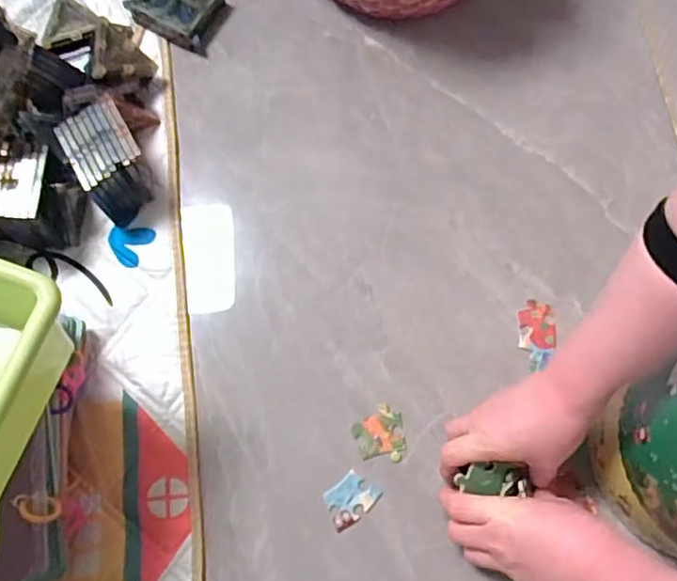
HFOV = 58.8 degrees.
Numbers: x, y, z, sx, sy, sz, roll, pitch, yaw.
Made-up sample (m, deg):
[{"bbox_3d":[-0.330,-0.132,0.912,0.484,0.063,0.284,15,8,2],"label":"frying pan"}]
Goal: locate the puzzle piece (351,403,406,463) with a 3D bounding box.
[{"bbox_3d":[0.036,0.128,0.536,0.044,0.004,0.048,-9,74,-3],"label":"puzzle piece"}]

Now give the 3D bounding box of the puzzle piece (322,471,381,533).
[{"bbox_3d":[0.009,0.181,0.520,0.047,0.004,0.034,-39,77,-11],"label":"puzzle piece"}]

